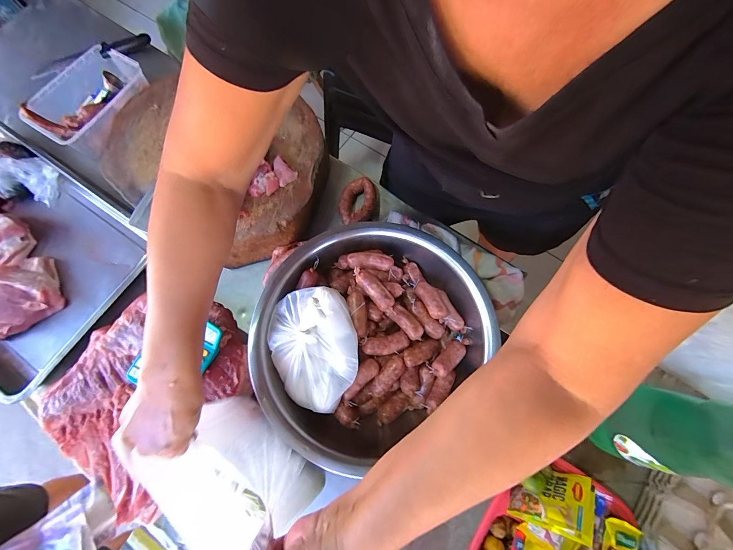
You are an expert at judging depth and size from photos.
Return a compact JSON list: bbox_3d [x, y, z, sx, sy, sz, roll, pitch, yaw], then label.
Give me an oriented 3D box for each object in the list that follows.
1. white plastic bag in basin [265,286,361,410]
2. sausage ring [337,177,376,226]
[{"bbox_3d":[-0.086,0.114,0.499,0.138,0.069,0.186,-9,72,0],"label":"white plastic bag in basin"},{"bbox_3d":[-0.020,-0.157,0.682,0.070,0.028,0.103,14,73,7],"label":"sausage ring"}]

